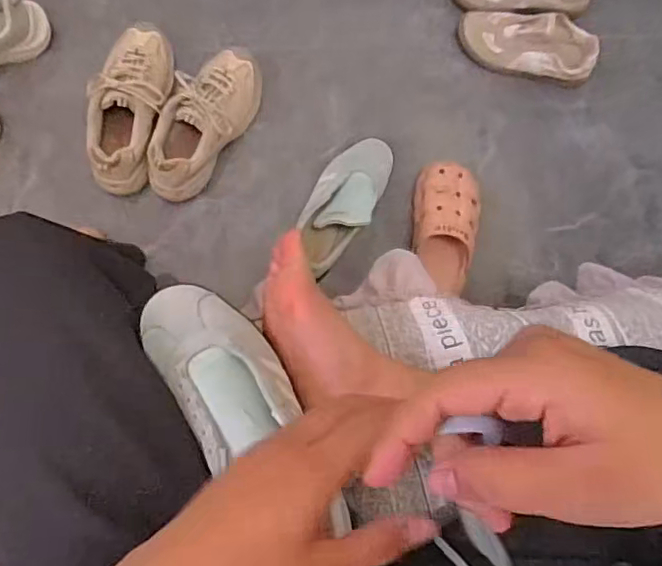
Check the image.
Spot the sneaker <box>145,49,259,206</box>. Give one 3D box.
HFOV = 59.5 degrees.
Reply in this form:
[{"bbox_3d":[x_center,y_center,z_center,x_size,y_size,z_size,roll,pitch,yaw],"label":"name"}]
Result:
[{"bbox_3d":[-0.196,-0.251,0.902,0.108,0.099,0.262,25,82,-4],"label":"sneaker"}]

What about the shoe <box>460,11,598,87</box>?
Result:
[{"bbox_3d":[0.332,-0.403,0.973,0.228,0.075,0.090,15,83,-3],"label":"shoe"}]

